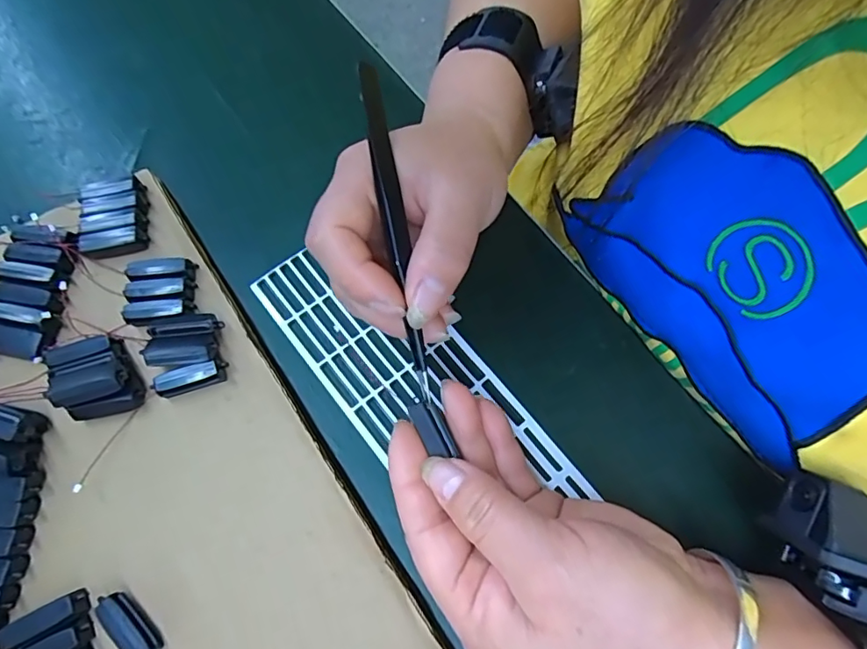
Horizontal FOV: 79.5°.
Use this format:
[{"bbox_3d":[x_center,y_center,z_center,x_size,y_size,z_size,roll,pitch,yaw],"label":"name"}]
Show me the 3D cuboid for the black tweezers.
[{"bbox_3d":[-0.014,-0.035,0.202,0.008,0.009,0.130,-10,93,-6],"label":"black tweezers"}]

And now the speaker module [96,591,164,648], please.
[{"bbox_3d":[-0.113,0.113,0.194,0.031,0.008,0.011,43,73,13],"label":"speaker module"}]

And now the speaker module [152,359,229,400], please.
[{"bbox_3d":[-0.106,0.024,0.228,0.030,0.013,0.009,-18,71,-9],"label":"speaker module"}]

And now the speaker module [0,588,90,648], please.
[{"bbox_3d":[-0.144,0.110,0.193,0.029,0.009,0.010,-26,72,-12],"label":"speaker module"}]

